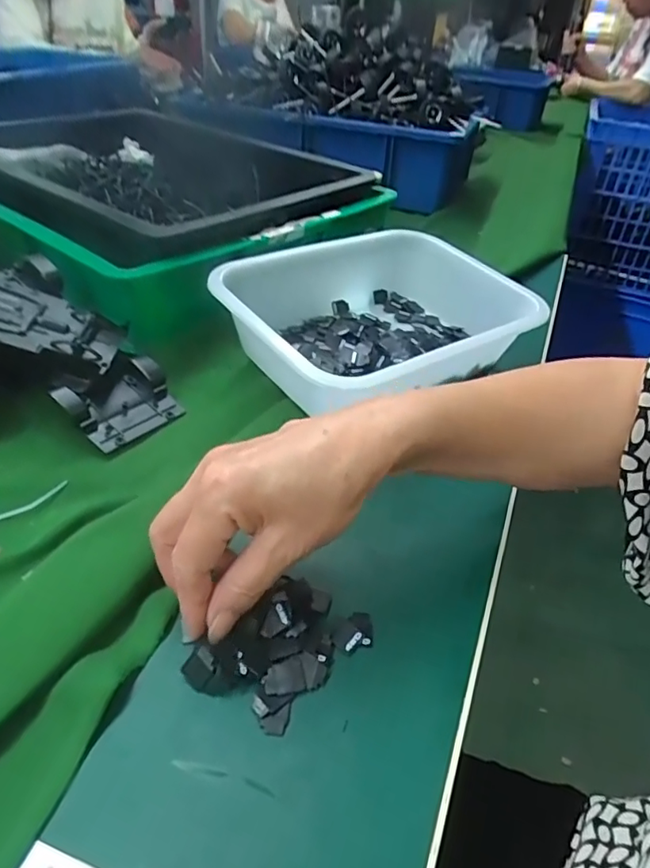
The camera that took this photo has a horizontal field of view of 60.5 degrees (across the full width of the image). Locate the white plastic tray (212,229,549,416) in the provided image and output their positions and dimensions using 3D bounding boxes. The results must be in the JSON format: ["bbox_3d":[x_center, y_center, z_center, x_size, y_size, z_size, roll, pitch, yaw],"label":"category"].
[{"bbox_3d":[0.044,-0.096,0.467,0.241,0.066,0.177,-24,46,-31],"label":"white plastic tray"}]

